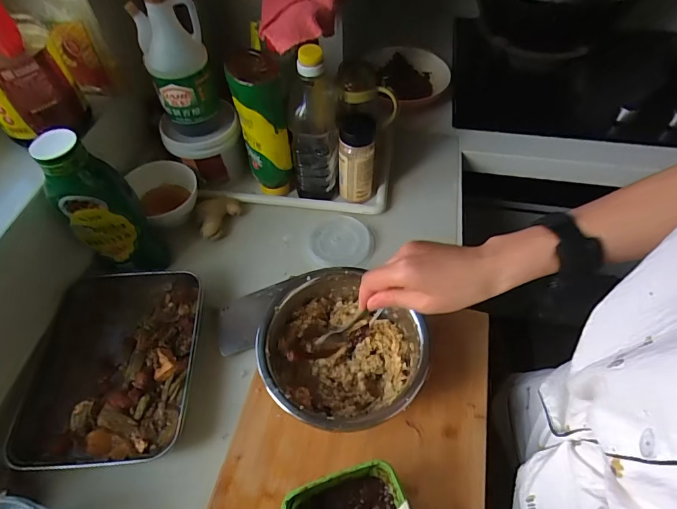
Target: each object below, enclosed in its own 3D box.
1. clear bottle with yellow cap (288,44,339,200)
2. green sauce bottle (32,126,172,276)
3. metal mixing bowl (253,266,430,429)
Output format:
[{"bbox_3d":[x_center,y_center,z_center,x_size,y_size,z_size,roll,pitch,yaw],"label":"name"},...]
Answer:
[{"bbox_3d":[-0.039,-0.206,0.676,0.073,0.255,0.094,-1,54,0],"label":"clear bottle with yellow cap"},{"bbox_3d":[-0.320,-0.060,0.565,0.081,0.223,0.065,-6,54,-3],"label":"green sauce bottle"},{"bbox_3d":[0.001,0.130,0.521,0.188,0.112,0.176,-1,54,1],"label":"metal mixing bowl"}]

